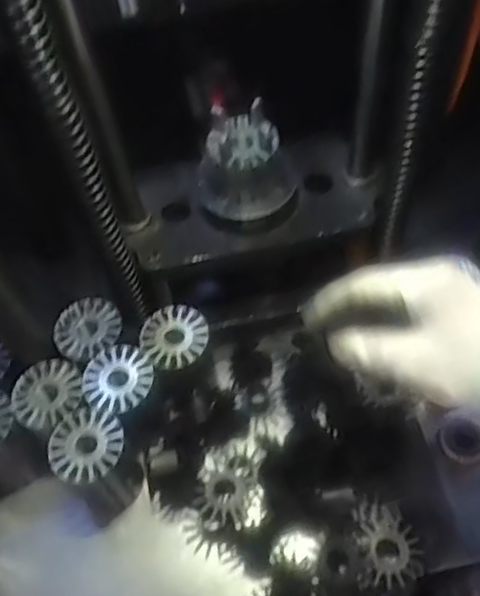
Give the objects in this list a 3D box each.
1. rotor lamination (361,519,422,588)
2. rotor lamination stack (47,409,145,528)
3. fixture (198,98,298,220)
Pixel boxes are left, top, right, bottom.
[{"bbox_3d":[0.105,0.179,0.451,0.038,0.010,0.043,17,63,11],"label":"rotor lamination"},{"bbox_3d":[-0.105,0.127,0.485,0.051,0.081,0.057,-33,60,-16],"label":"rotor lamination stack"},{"bbox_3d":[0.005,-0.103,0.487,0.073,0.089,0.070,-2,57,4],"label":"fixture"}]

